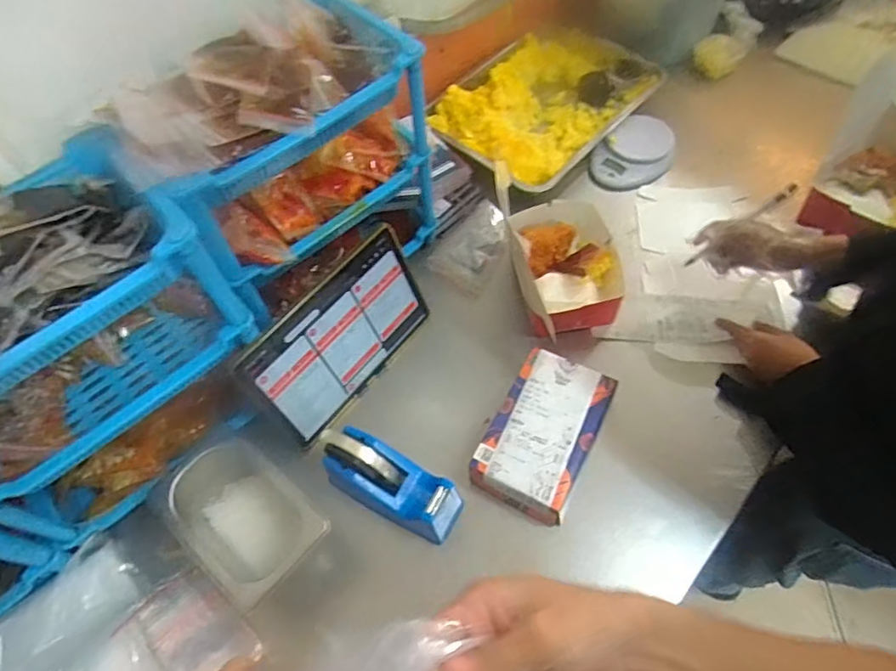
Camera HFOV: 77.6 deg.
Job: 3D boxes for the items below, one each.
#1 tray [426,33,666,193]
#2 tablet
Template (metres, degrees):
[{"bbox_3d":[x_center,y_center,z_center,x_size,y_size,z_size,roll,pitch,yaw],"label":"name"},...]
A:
[{"bbox_3d":[0.169,-0.421,0.995,0.280,0.063,0.399,36,68,23],"label":"tray"},{"bbox_3d":[-0.128,0.001,0.700,0.015,0.161,0.253,22,63,40],"label":"tablet"}]

